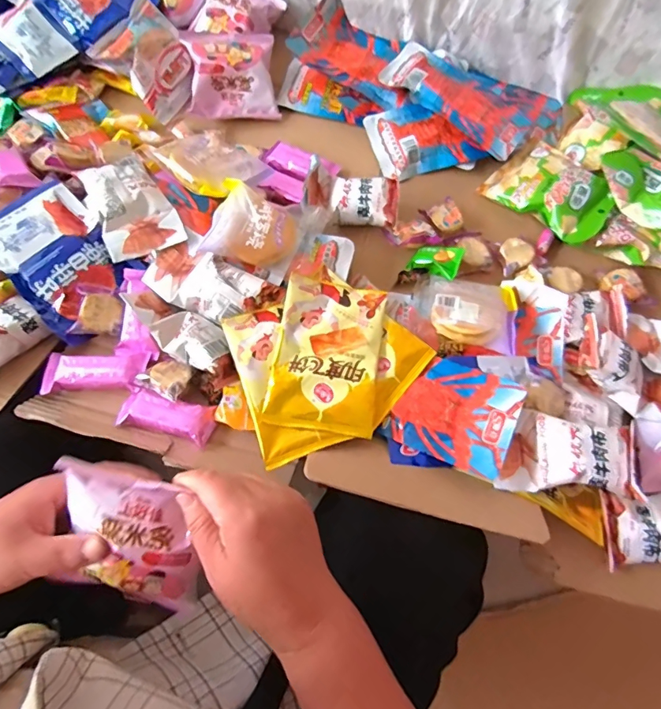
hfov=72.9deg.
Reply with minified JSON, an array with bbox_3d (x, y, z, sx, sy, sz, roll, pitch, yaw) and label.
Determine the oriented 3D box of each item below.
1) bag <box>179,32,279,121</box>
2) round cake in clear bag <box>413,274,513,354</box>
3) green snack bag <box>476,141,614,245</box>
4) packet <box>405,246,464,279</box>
[{"bbox_3d":[-0.130,-0.372,0.591,0.113,0.050,0.113,-7,69,-4],"label":"bag"},{"bbox_3d":[0.145,-0.049,0.488,0.106,0.021,0.077,15,69,4],"label":"round cake in clear bag"},{"bbox_3d":[0.285,-0.210,0.563,0.122,0.035,0.145,-42,75,-16],"label":"green snack bag"},{"bbox_3d":[0.121,-0.109,0.514,0.054,0.020,0.037,20,70,7],"label":"packet"}]

